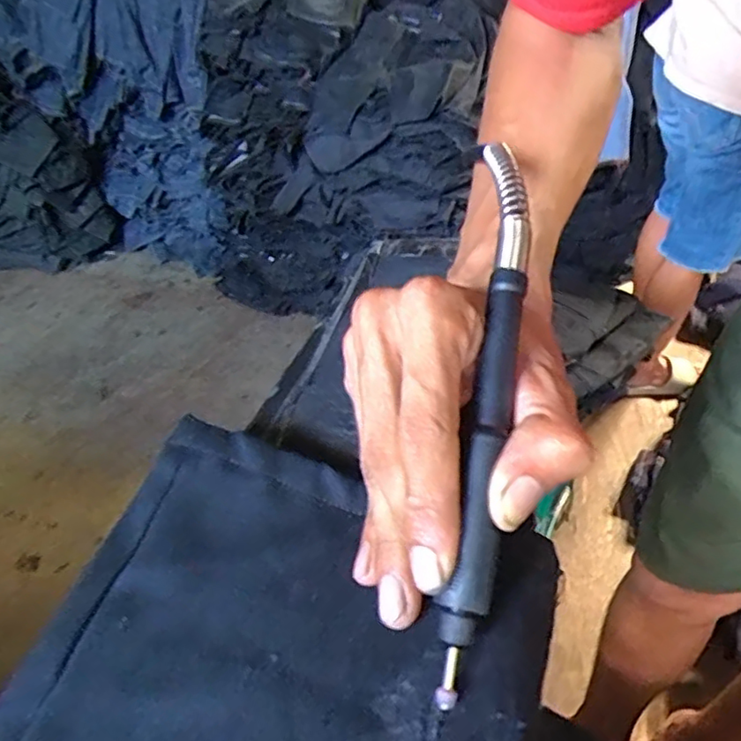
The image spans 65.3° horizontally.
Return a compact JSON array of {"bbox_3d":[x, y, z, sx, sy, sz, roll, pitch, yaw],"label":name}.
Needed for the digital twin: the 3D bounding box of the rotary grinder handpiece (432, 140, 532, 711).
[{"bbox_3d":[0.042,0.001,0.209,0.018,0.013,0.211,6,69,13],"label":"rotary grinder handpiece"}]

